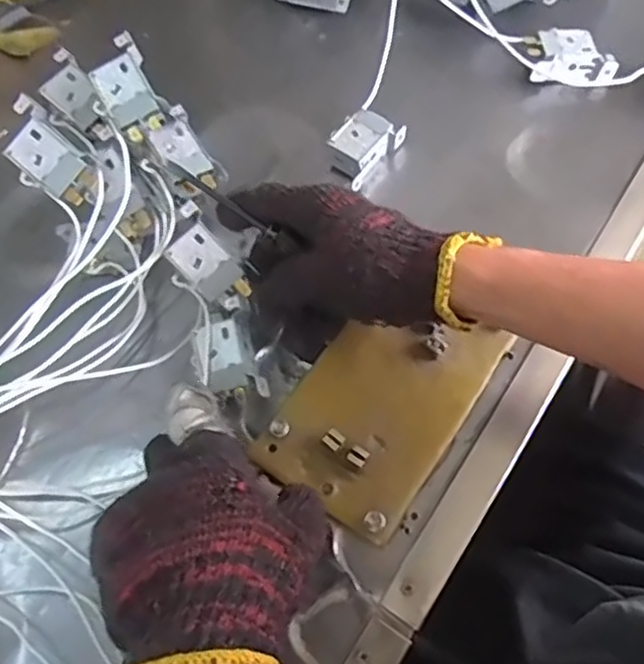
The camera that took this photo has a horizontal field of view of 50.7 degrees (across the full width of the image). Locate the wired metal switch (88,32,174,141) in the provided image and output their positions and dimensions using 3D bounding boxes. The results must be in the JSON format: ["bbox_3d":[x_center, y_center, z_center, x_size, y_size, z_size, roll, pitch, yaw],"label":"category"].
[{"bbox_3d":[-0.126,-0.158,0.441,0.036,0.018,0.064,-29,83,-8],"label":"wired metal switch"}]

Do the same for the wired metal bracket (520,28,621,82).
[{"bbox_3d":[0.198,-0.218,0.546,0.072,0.035,0.031,4,64,6],"label":"wired metal bracket"}]

